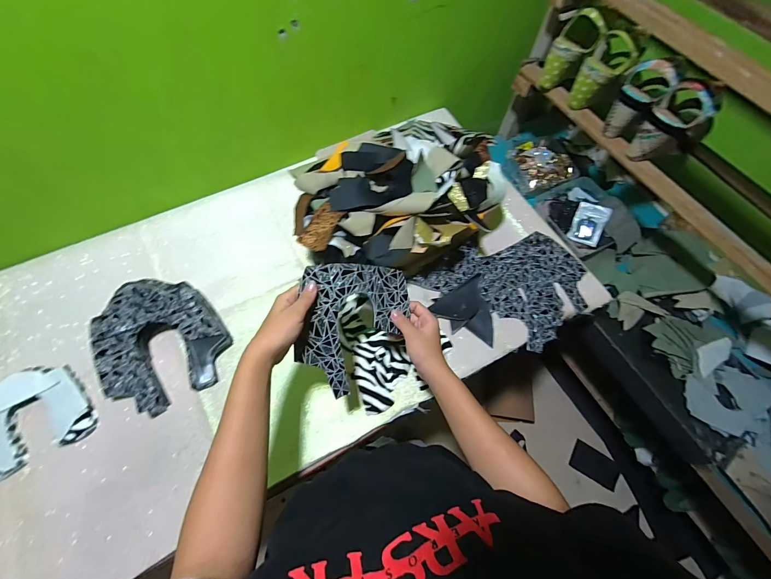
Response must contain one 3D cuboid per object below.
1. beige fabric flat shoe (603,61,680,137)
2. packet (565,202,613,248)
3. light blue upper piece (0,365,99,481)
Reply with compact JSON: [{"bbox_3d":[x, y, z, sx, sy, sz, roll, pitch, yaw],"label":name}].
[{"bbox_3d":[0.483,-0.364,0.631,0.077,0.135,0.079,27,70,7],"label":"beige fabric flat shoe"},{"bbox_3d":[0.504,-0.163,0.809,0.072,0.013,0.100,26,95,33],"label":"packet"},{"bbox_3d":[-0.565,0.199,0.521,0.151,0.017,0.142,-29,73,-13],"label":"light blue upper piece"}]

